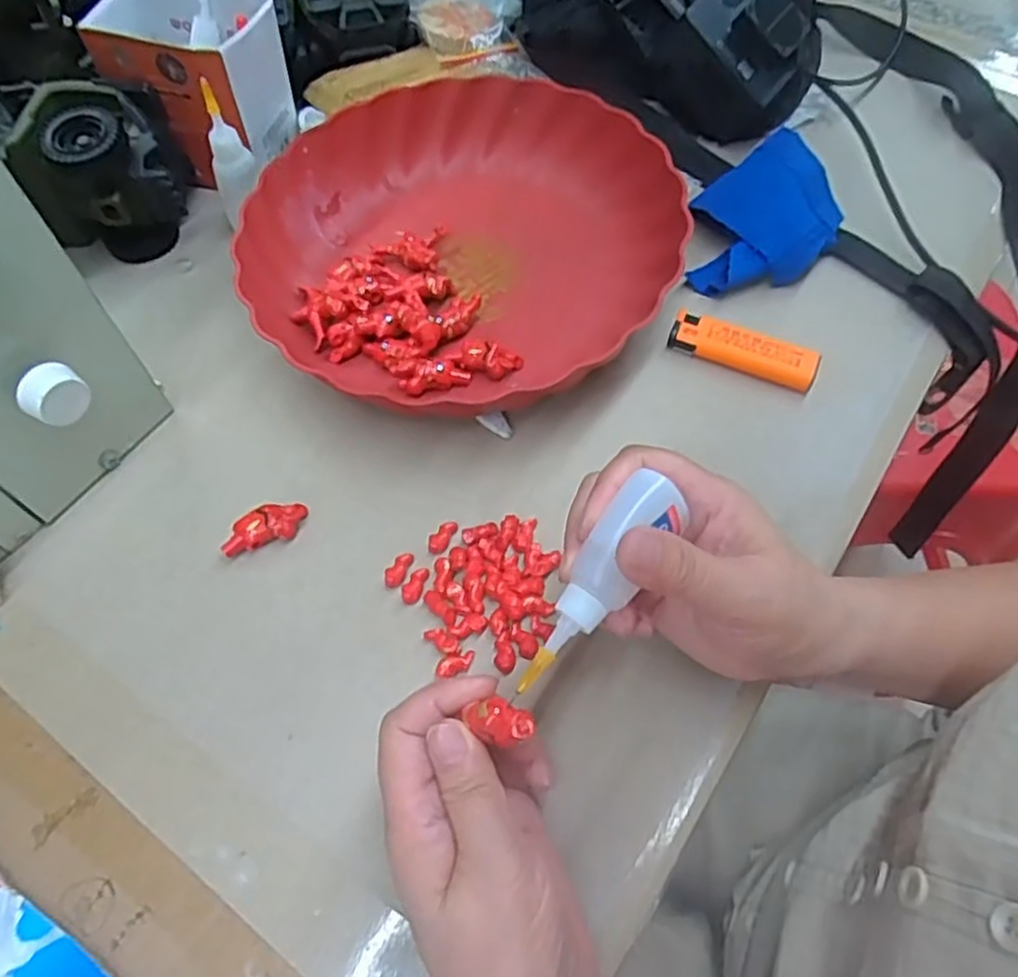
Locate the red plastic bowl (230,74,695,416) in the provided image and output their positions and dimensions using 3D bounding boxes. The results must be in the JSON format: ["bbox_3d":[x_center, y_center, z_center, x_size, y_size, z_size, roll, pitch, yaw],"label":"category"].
[{"bbox_3d":[-0.031,-0.146,0.424,0.243,0.051,0.225,-31,64,-16],"label":"red plastic bowl"}]

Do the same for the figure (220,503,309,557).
[{"bbox_3d":[-0.120,0.019,0.359,0.041,0.013,0.018,-20,61,-10],"label":"figure"}]

